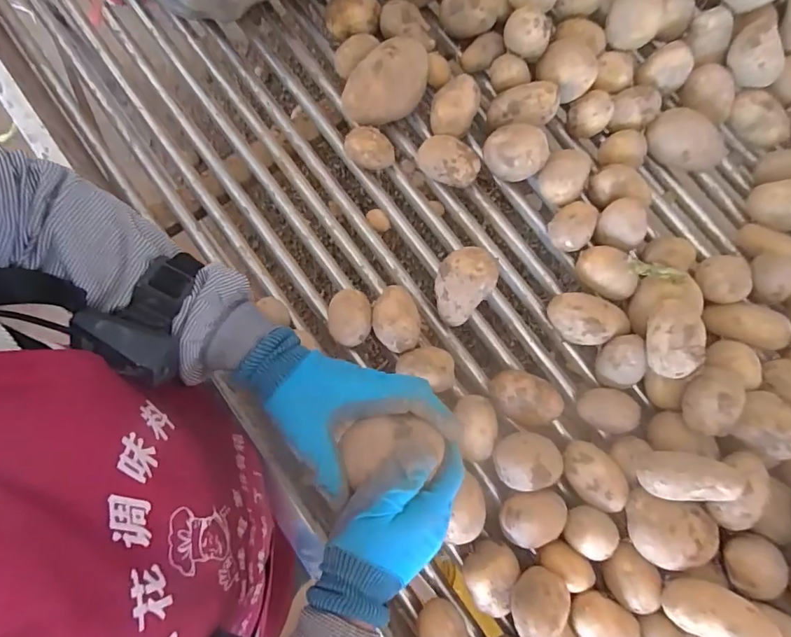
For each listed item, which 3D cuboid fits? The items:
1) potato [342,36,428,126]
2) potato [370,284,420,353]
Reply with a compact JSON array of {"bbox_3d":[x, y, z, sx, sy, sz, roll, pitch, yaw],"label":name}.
[{"bbox_3d":[-0.008,-0.275,0.552,0.110,0.053,0.060,-28,78,-5],"label":"potato"},{"bbox_3d":[0.000,0.003,0.527,0.050,0.047,0.070,-17,77,-2],"label":"potato"}]

